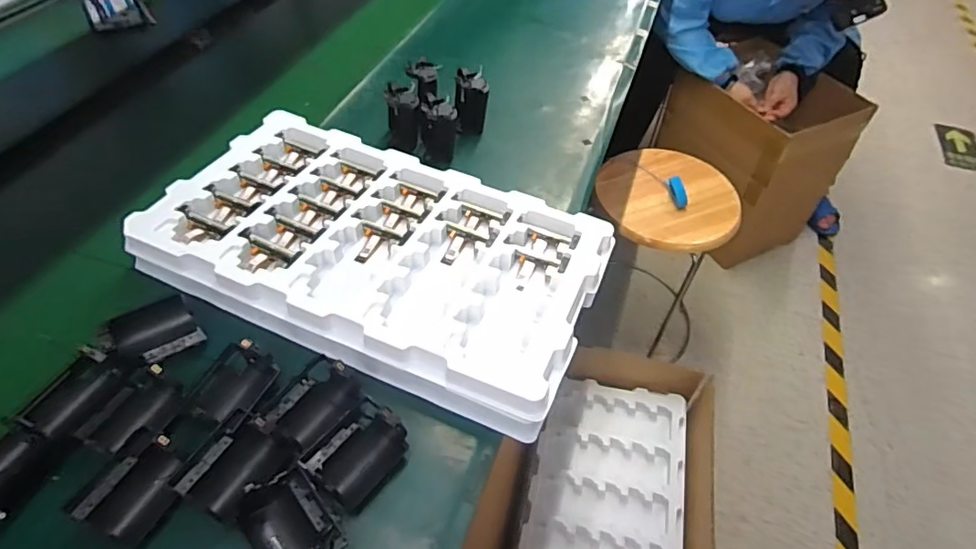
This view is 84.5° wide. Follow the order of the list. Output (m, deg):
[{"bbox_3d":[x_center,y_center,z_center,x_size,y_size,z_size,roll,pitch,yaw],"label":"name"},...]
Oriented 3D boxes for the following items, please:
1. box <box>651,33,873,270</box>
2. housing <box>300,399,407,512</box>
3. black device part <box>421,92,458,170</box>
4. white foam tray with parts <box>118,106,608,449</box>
[{"bbox_3d":[0.756,-0.346,1.572,0.353,0.458,0.421,-19,54,-17],"label":"box"},{"bbox_3d":[-0.099,0.137,0.417,0.049,0.033,0.070,33,56,22],"label":"housing"},{"bbox_3d":[-0.062,-0.177,0.666,0.047,0.070,0.048,-6,51,-8],"label":"black device part"},{"bbox_3d":[-0.110,-0.031,0.542,0.434,0.046,0.260,19,52,12],"label":"white foam tray with parts"}]

